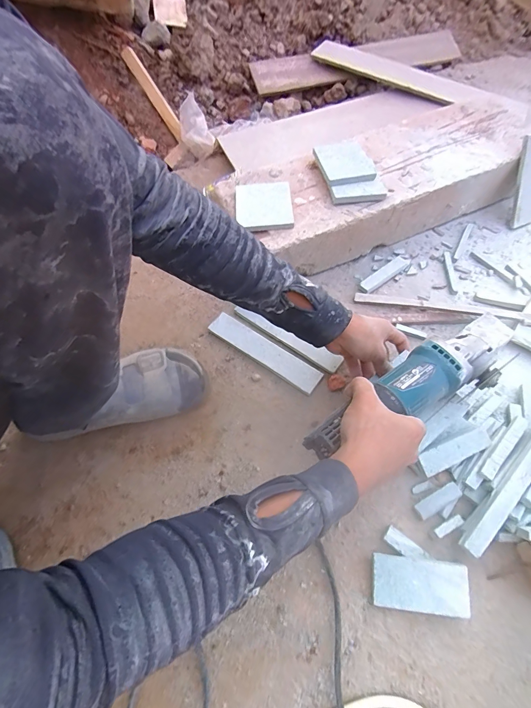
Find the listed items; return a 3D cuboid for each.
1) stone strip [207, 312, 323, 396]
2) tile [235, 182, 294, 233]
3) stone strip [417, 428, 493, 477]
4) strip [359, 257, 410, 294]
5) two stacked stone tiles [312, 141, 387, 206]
[{"bbox_3d":[-0.003,-0.004,0.541,0.195,0.017,0.041,32,67,18],"label":"stone strip"},{"bbox_3d":[-0.004,-0.243,0.558,0.089,0.016,0.094,-4,61,-1],"label":"tile"},{"bbox_3d":[0.243,0.123,0.435,0.101,0.009,0.026,-22,63,-10],"label":"stone strip"},{"bbox_3d":[0.211,-0.140,0.603,0.115,0.012,0.026,-36,66,-17],"label":"strip"},{"bbox_3d":[0.143,-0.310,0.576,0.090,0.015,0.139,-13,68,-10],"label":"two stacked stone tiles"}]

